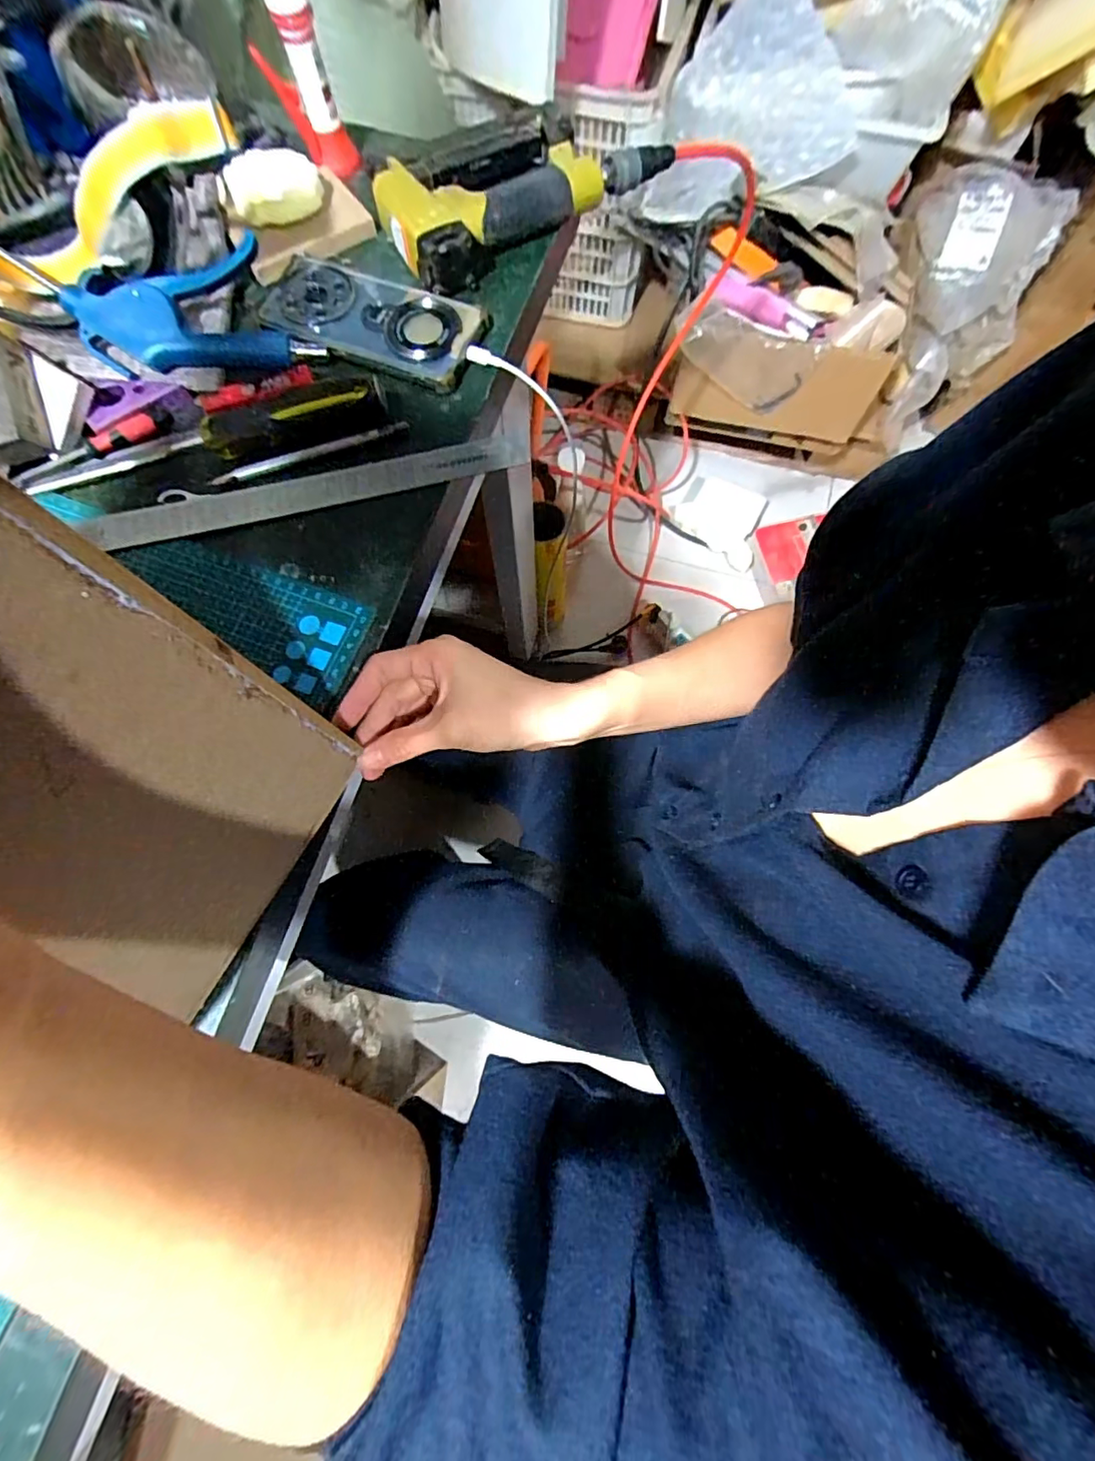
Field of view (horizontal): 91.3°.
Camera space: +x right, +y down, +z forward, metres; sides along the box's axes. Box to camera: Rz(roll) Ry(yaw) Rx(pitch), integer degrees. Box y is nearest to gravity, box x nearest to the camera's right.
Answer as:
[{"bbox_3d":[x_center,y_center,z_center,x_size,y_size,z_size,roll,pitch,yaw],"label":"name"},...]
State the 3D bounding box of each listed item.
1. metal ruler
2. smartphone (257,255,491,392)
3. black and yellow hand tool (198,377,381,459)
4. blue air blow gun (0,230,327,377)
[{"bbox_3d":[-0.164,-0.170,0.378,0.307,0.008,0.028,-14,75,-5],"label":"metal ruler"},{"bbox_3d":[-0.133,-0.316,0.406,0.165,0.009,0.081,20,76,6],"label":"smartphone"},{"bbox_3d":[-0.181,-0.222,0.380,0.121,0.019,0.035,-18,76,-4],"label":"black and yellow hand tool"},{"bbox_3d":[-0.277,-0.305,0.385,0.212,0.038,0.078,-6,75,-1],"label":"blue air blow gun"}]

